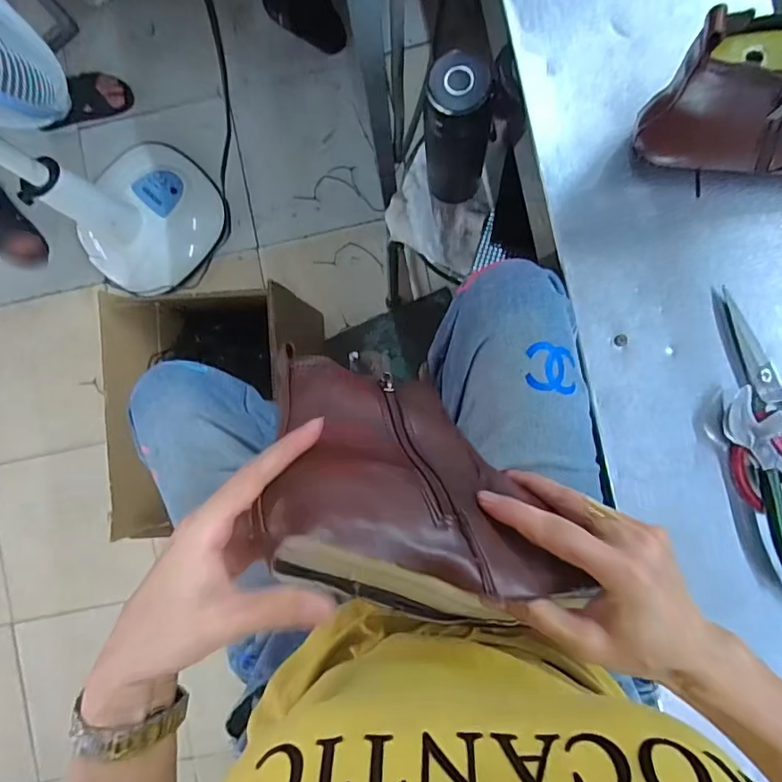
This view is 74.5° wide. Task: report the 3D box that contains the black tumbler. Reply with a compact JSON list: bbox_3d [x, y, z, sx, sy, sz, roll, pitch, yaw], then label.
[{"bbox_3d":[0.080,-0.314,0.641,0.083,0.229,0.066,13,90,4],"label":"black tumbler"}]

